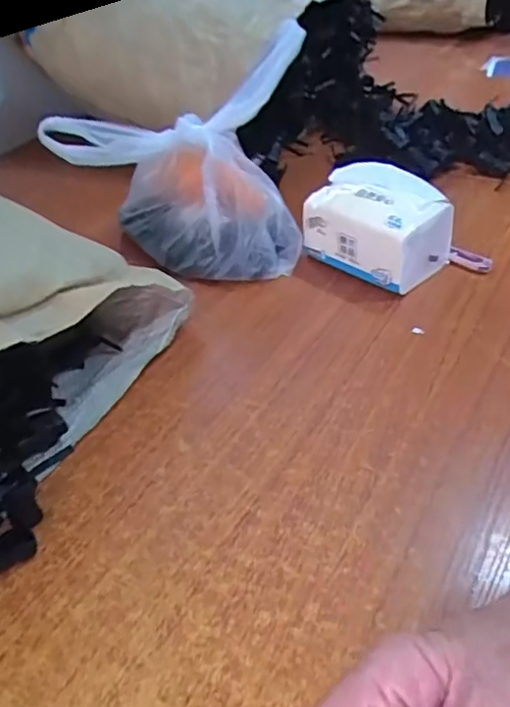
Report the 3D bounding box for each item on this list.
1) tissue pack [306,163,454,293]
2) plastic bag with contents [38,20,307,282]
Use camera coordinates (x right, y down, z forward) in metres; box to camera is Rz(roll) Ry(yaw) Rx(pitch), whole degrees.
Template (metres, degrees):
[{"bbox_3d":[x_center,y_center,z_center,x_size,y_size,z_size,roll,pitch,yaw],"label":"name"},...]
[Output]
[{"bbox_3d":[0.134,-0.140,0.598,0.102,0.090,0.133,-35,49,-29],"label":"tissue pack"},{"bbox_3d":[-0.074,-0.214,0.630,0.264,0.196,0.153,13,45,21],"label":"plastic bag with contents"}]

